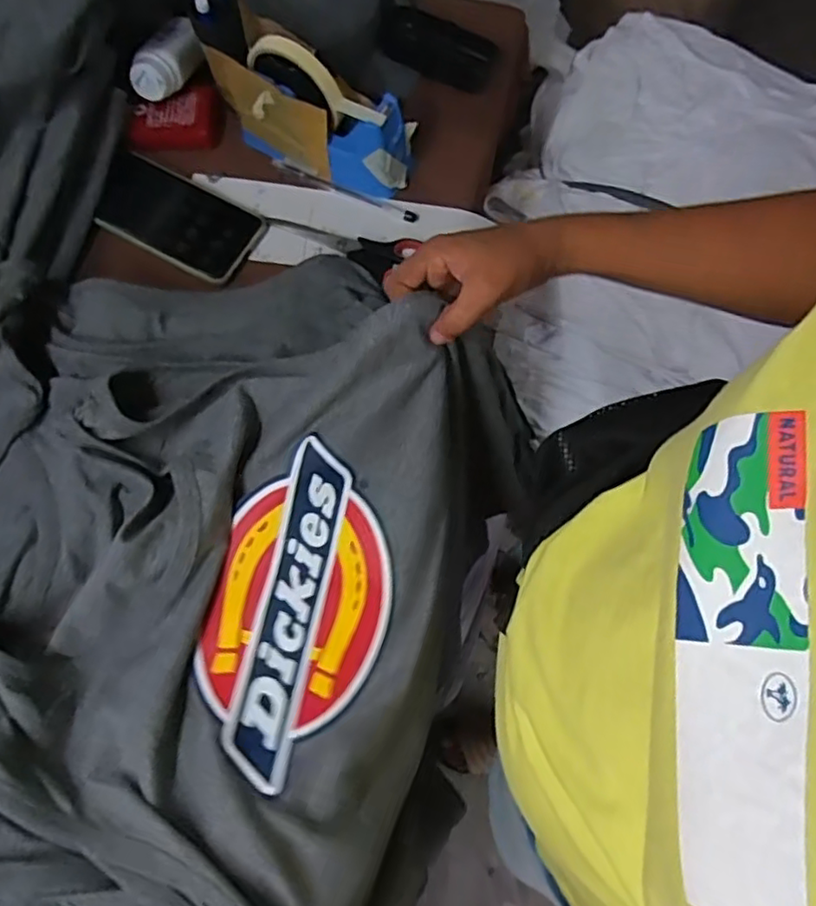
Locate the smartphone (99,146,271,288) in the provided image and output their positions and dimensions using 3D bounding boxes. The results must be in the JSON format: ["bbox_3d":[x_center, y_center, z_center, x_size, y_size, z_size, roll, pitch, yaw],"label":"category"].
[{"bbox_3d":[-0.210,-0.214,0.556,0.152,0.006,0.078,27,76,10],"label":"smartphone"}]

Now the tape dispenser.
[{"bbox_3d":[-0.087,-0.293,0.531,0.179,0.091,0.055,22,76,8],"label":"tape dispenser"}]

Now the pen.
[{"bbox_3d":[-0.058,-0.239,0.561,0.143,0.008,0.010,23,76,9],"label":"pen"}]

